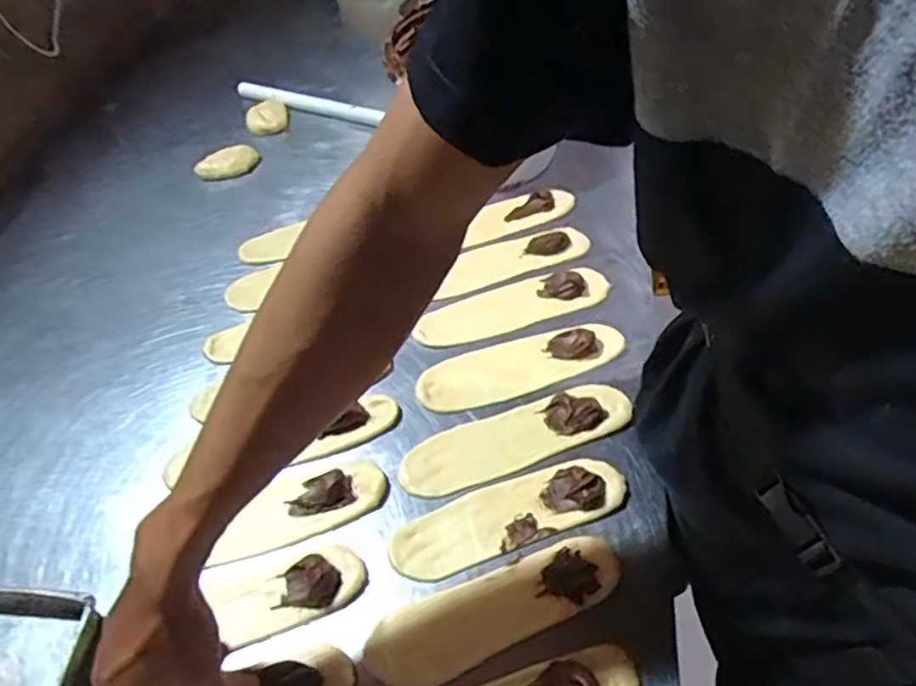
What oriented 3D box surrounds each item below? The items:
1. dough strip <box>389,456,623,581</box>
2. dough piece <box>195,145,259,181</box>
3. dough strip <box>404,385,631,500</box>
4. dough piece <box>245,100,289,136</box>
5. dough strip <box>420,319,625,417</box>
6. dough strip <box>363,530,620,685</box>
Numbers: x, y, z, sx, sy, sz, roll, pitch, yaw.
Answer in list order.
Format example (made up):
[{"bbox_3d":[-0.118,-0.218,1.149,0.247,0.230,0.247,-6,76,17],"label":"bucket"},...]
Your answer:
[{"bbox_3d":[0.042,0.144,0.570,0.203,0.021,0.064,-19,52,-10],"label":"dough strip"},{"bbox_3d":[-0.323,-0.253,0.928,0.084,0.029,0.032,-26,53,-17],"label":"dough piece"},{"bbox_3d":[0.054,0.085,0.618,0.220,0.019,0.064,-19,52,-10],"label":"dough strip"},{"bbox_3d":[-0.288,-0.341,0.996,0.062,0.028,0.054,-18,51,-11],"label":"dough piece"},{"bbox_3d":[0.063,0.019,0.671,0.210,0.017,0.066,-19,52,-10],"label":"dough strip"},{"bbox_3d":[0.028,0.210,0.527,0.206,0.011,0.063,-22,53,-12],"label":"dough strip"}]

